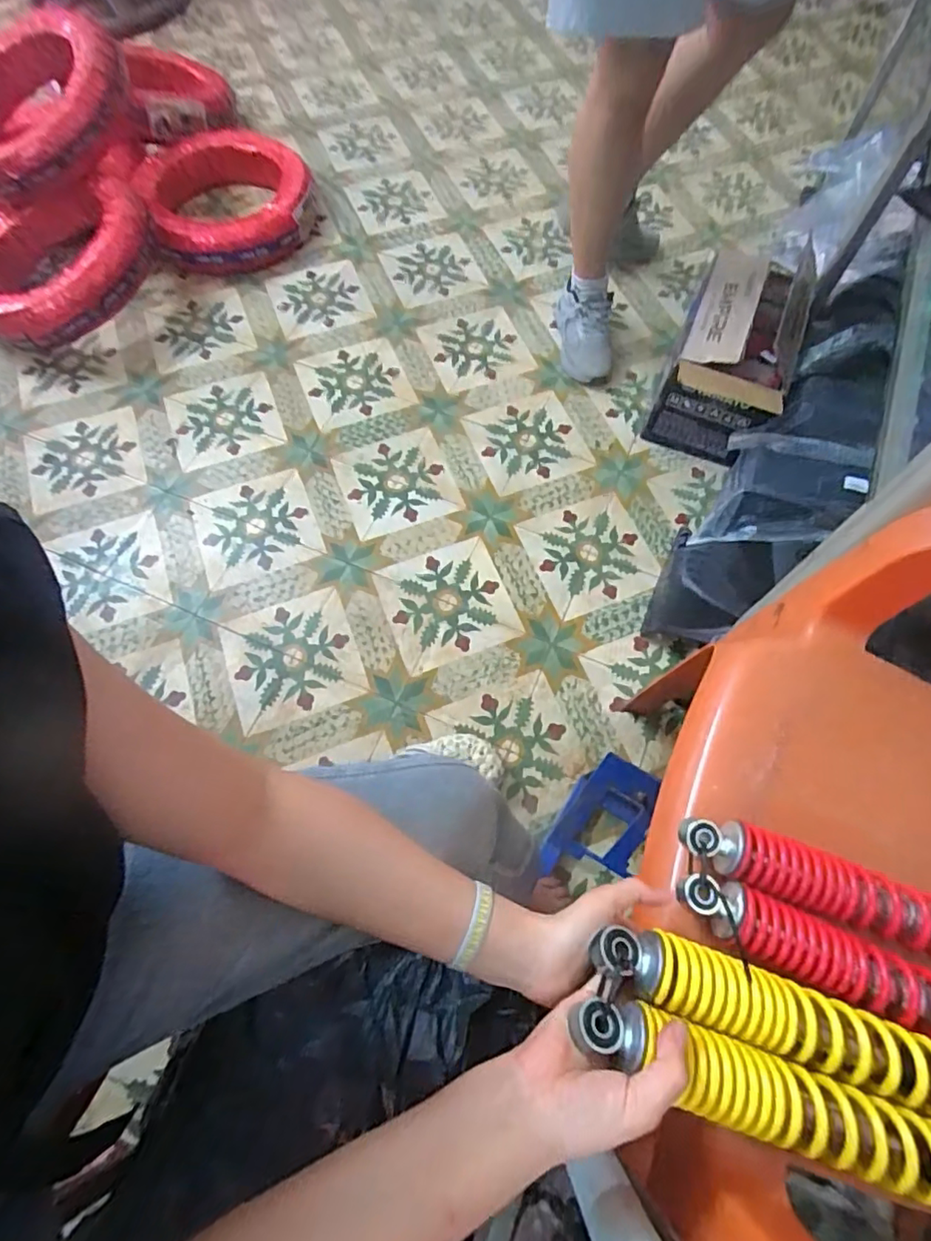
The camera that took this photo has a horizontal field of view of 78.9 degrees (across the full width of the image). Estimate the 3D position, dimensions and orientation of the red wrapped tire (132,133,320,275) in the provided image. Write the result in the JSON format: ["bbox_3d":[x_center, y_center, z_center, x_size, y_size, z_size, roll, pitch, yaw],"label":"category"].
[{"bbox_3d":[-0.573,-1.023,1.390,0.411,0.118,0.438,-16,67,-7],"label":"red wrapped tire"}]

